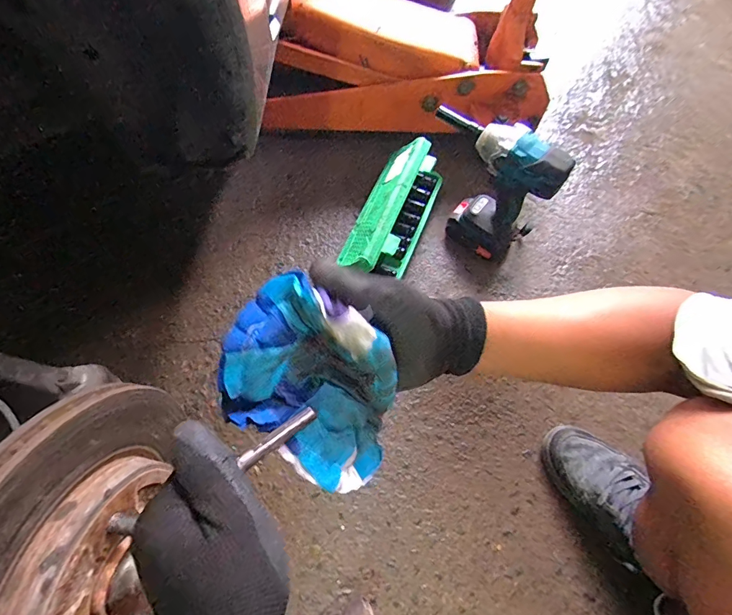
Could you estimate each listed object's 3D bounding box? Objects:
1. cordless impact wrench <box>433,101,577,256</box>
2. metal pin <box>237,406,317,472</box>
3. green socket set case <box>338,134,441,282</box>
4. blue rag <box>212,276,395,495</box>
[{"bbox_3d":[0.184,-0.189,0.656,0.202,0.235,0.074,30,71,12],"label":"cordless impact wrench"},{"bbox_3d":[-0.052,0.077,0.244,0.050,0.006,0.009,-33,70,-29],"label":"metal pin"},{"bbox_3d":[0.045,-0.160,0.713,0.109,0.107,0.274,21,69,9],"label":"green socket set case"},{"bbox_3d":[-0.036,0.055,0.274,0.116,0.107,0.094,32,71,13],"label":"blue rag"}]

